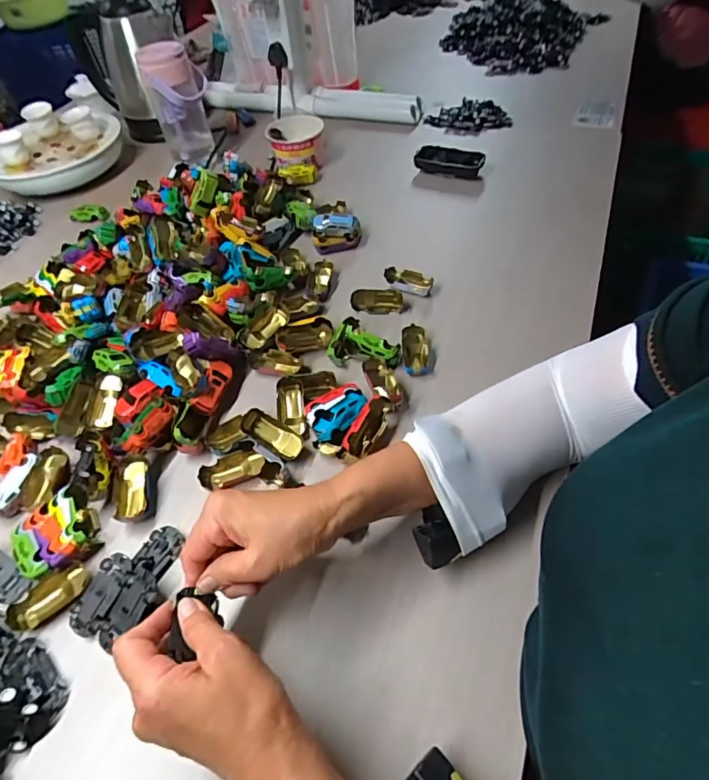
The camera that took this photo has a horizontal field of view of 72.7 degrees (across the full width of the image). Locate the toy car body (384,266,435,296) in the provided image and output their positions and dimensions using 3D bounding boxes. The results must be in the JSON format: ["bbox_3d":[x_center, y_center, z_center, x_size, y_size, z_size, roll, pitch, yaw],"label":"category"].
[{"bbox_3d":[0.069,-0.142,0.632,0.064,0.017,0.032,20,56,21],"label":"toy car body"}]

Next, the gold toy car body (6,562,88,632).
[{"bbox_3d":[-0.262,0.176,0.412,0.066,0.013,0.033,-32,55,-18],"label":"gold toy car body"}]

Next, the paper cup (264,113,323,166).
[{"bbox_3d":[-0.101,-0.424,0.827,0.094,0.055,0.093,-3,51,4],"label":"paper cup"}]

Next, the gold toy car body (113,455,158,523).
[{"bbox_3d":[-0.212,0.096,0.466,0.036,0.018,0.062,-7,51,0],"label":"gold toy car body"}]

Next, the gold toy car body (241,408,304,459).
[{"bbox_3d":[-0.083,0.044,0.487,0.066,0.016,0.028,32,59,6],"label":"gold toy car body"}]

